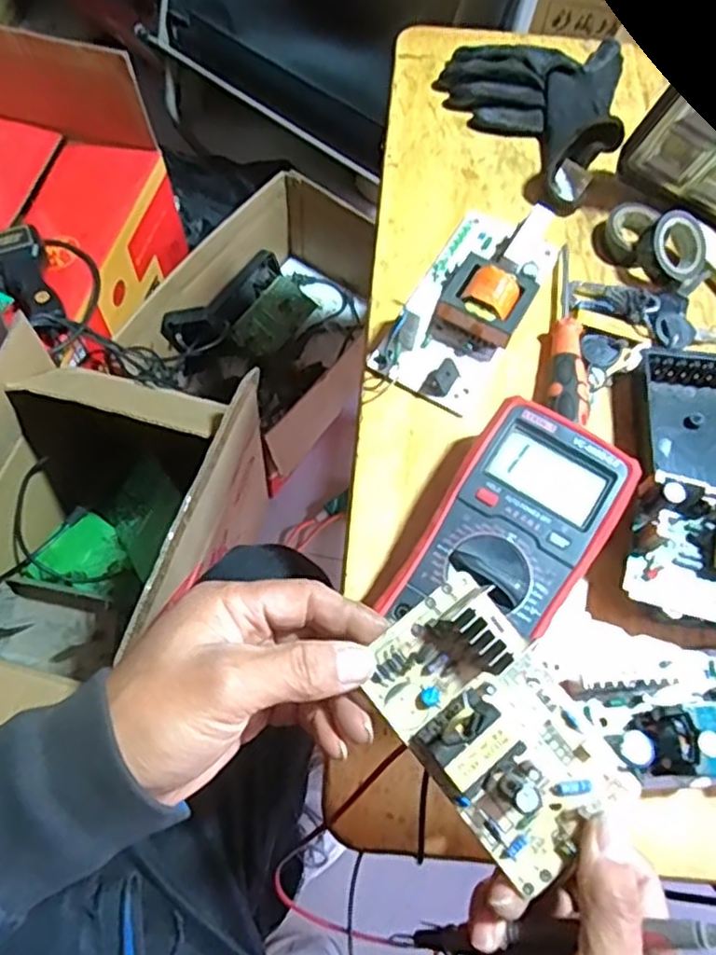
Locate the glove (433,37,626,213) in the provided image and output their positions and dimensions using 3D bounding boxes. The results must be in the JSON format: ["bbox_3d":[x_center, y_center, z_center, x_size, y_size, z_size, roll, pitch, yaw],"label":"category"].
[{"bbox_3d":[0.170,-0.321,0.565,0.147,0.054,0.176,-33,72,-15],"label":"glove"}]

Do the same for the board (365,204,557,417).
[{"bbox_3d":[0.082,-0.130,0.480,0.084,0.035,0.168,30,69,10],"label":"board"}]

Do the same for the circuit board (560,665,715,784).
[{"bbox_3d":[0.186,0.129,0.373,0.140,0.042,0.067,0,67,-2],"label":"circuit board"}]

